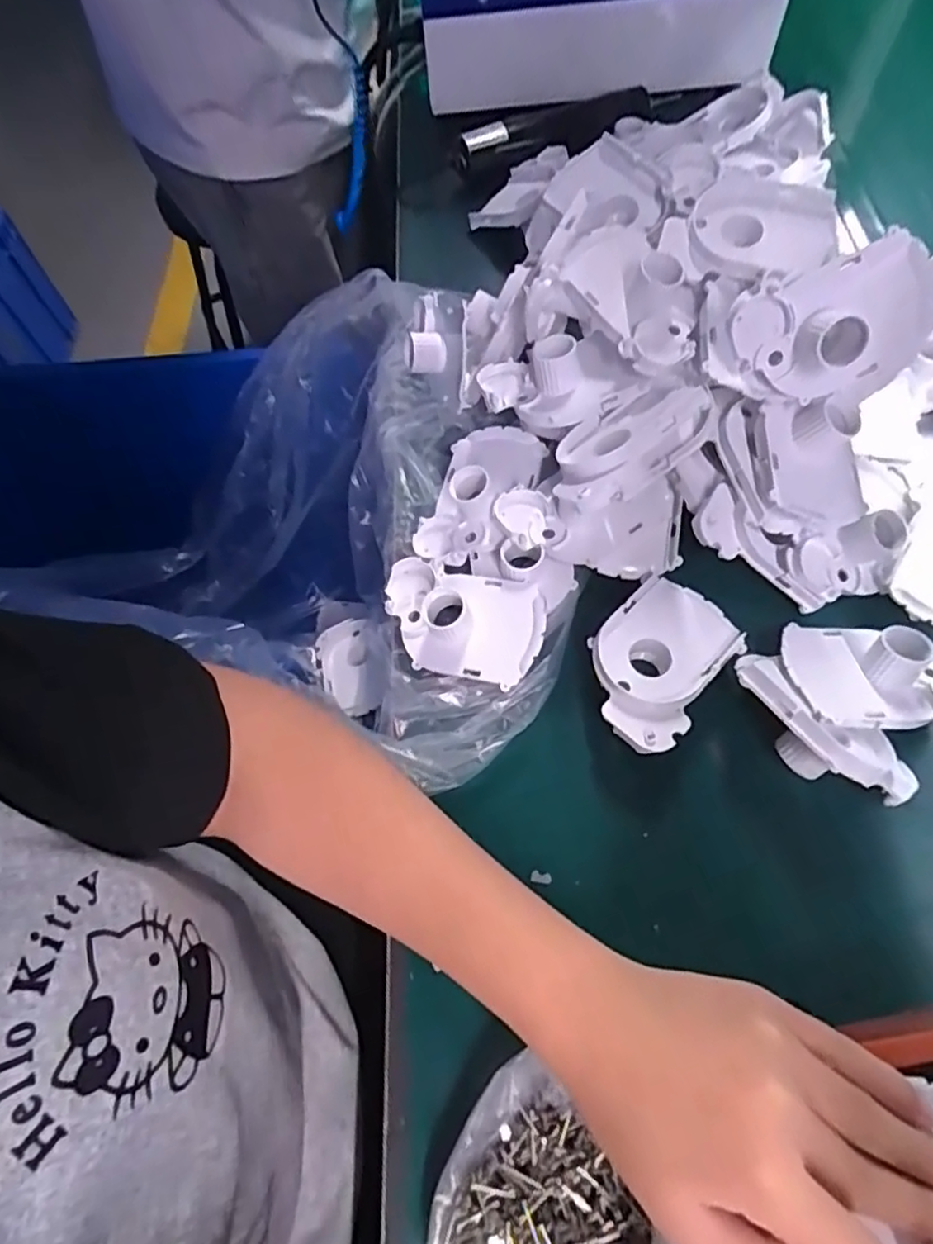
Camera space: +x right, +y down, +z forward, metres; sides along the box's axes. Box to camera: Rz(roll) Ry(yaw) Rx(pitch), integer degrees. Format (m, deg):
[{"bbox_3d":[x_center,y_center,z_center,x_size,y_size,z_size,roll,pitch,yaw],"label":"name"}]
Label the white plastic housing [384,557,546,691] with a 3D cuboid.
[{"bbox_3d":[-0.005,-0.003,0.384,0.102,0.028,0.064,18,66,12],"label":"white plastic housing"}]

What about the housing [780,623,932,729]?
[{"bbox_3d":[0.233,0.027,0.351,0.099,0.030,0.064,6,64,6],"label":"housing"}]

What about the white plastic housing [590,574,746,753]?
[{"bbox_3d":[0.110,0.024,0.369,0.096,0.026,0.070,-42,68,-15],"label":"white plastic housing"}]

